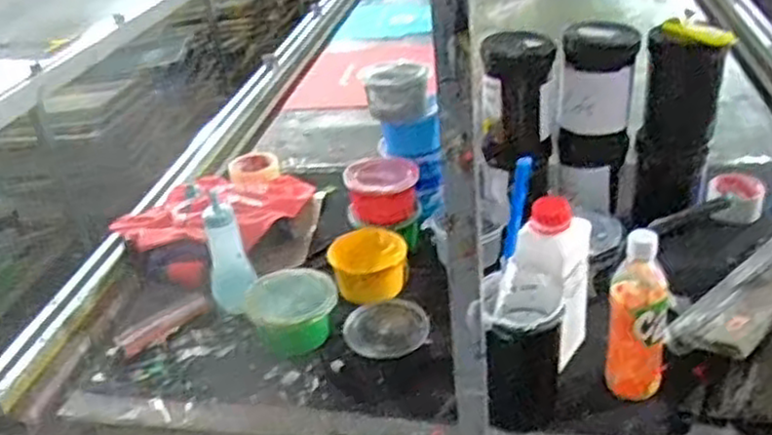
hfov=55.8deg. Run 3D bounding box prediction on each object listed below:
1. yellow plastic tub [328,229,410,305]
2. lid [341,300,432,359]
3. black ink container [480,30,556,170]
[{"bbox_3d":[-0.023,0.073,1.067,0.111,0.063,0.112,-5,31,3],"label":"yellow plastic tub"},{"bbox_3d":[0.001,0.153,1.008,0.117,0.020,0.098,-12,32,-9],"label":"lid"},{"bbox_3d":[0.199,-0.182,1.100,0.106,0.191,0.092,3,33,16],"label":"black ink container"}]

